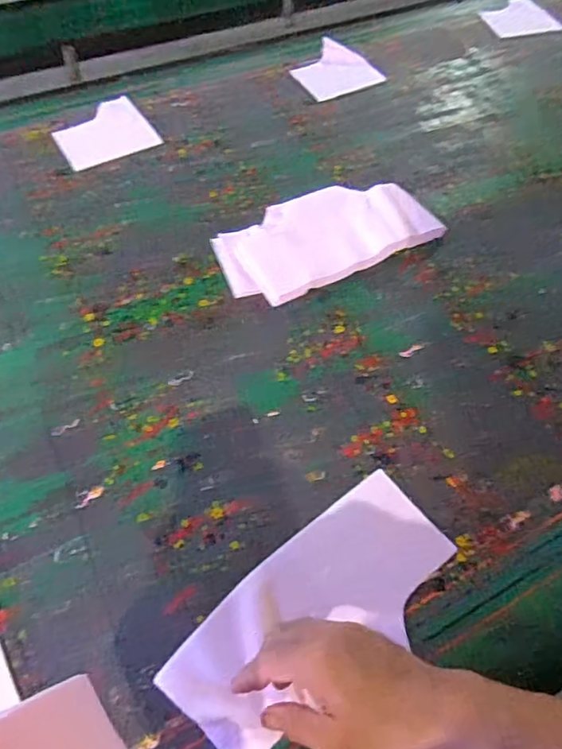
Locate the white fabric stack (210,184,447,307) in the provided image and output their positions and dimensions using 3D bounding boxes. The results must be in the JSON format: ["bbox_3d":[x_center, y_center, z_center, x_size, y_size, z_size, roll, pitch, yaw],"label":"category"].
[{"bbox_3d":[0.067,-0.221,0.860,0.339,0.030,0.176,-24,63,-17],"label":"white fabric stack"}]

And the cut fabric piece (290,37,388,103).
[{"bbox_3d":[0.112,-0.633,1.127,0.165,0.035,0.143,-25,63,-18],"label":"cut fabric piece"}]

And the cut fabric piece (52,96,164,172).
[{"bbox_3d":[-0.325,-0.442,0.996,0.162,0.005,0.160,-28,64,-19],"label":"cut fabric piece"}]

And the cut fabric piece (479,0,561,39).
[{"bbox_3d":[0.563,-0.871,1.312,0.151,0.019,0.195,-8,59,-8],"label":"cut fabric piece"}]

